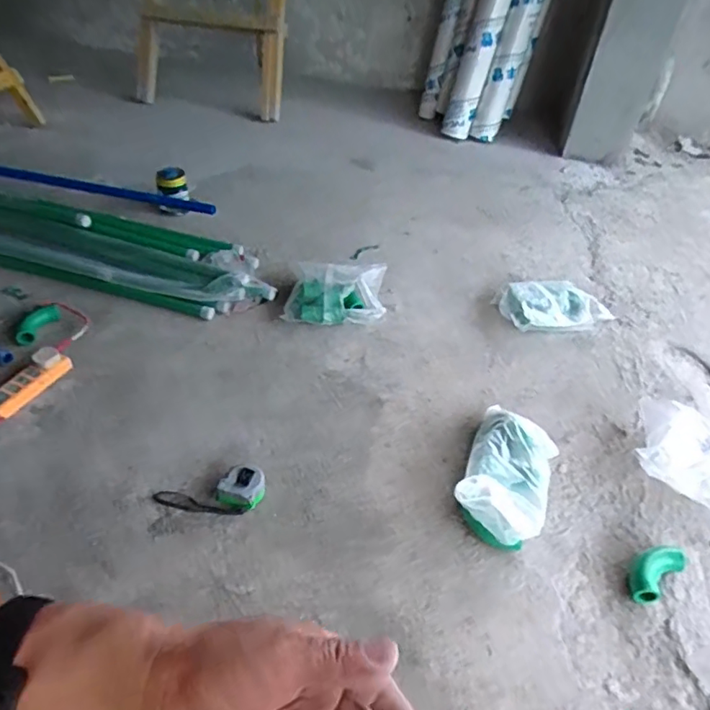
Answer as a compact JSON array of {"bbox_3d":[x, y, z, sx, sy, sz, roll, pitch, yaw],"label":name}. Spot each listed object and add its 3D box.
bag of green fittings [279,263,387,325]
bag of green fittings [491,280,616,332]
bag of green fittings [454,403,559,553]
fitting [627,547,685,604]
[{"bbox_3d":[-0.043,-0.145,1.195,0.213,0.079,0.179,6,43,2],"label":"bag of green fittings"},{"bbox_3d":[0.451,-0.115,1.213,0.244,0.061,0.154,-9,44,-14],"label":"bag of green fittings"},{"bbox_3d":[0.252,0.181,0.855,0.133,0.083,0.258,20,45,16],"label":"bag of green fittings"},{"bbox_3d":[0.433,0.314,0.764,0.109,0.035,0.052,-26,51,-29],"label":"fitting"}]

